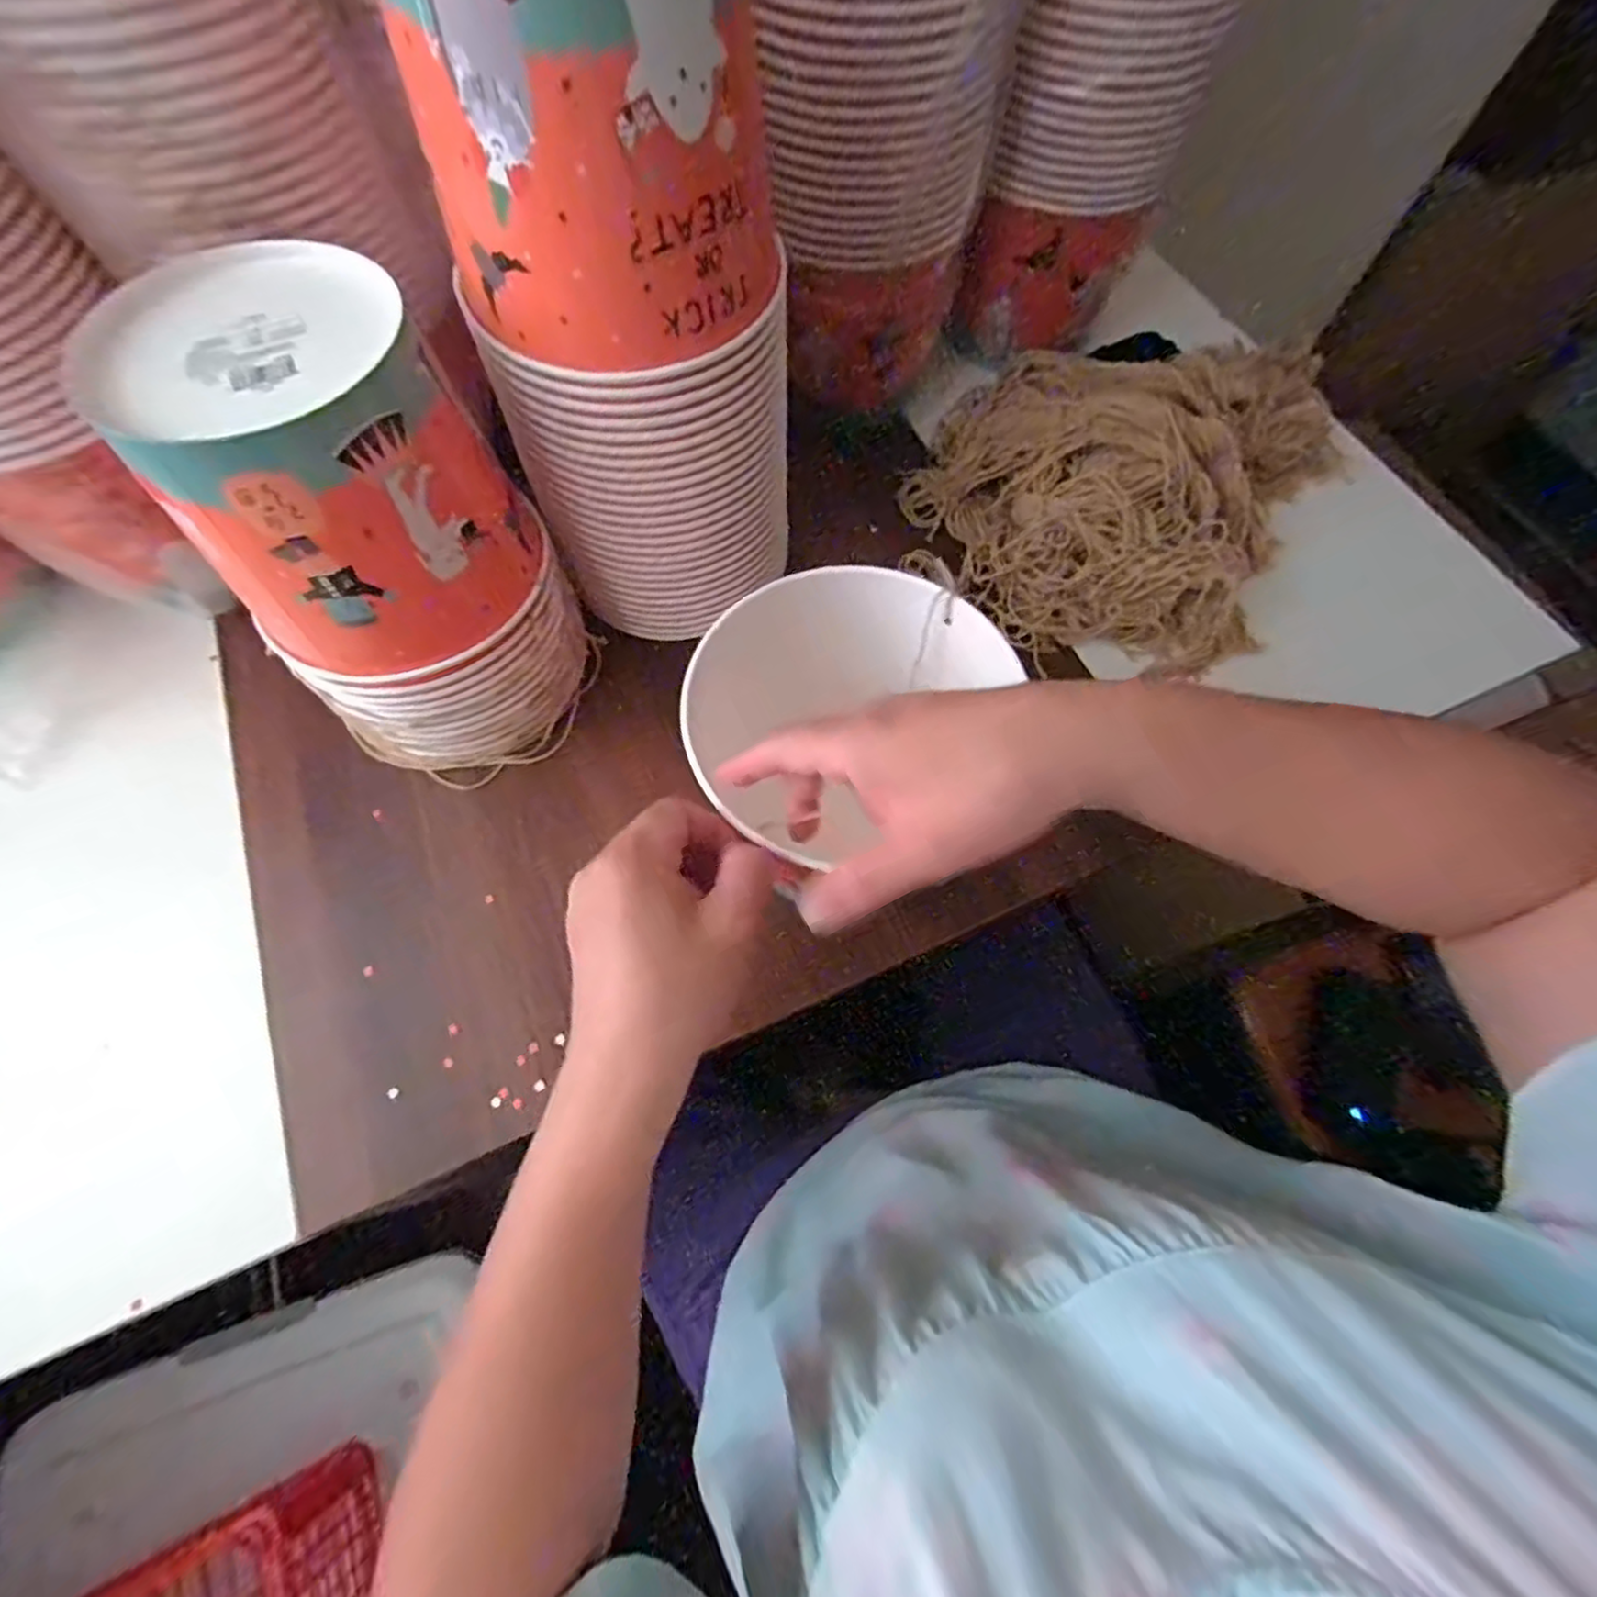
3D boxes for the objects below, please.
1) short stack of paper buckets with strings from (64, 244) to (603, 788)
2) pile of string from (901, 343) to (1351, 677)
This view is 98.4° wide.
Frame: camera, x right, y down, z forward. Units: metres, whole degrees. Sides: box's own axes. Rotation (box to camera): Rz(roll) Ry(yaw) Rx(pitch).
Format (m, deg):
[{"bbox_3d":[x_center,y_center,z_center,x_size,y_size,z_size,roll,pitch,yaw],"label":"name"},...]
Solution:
[{"bbox_3d":[-0.225,-0.136,0.381,0.156,0.230,0.158,-31,71,-13],"label":"short stack of paper buckets with strings"},{"bbox_3d":[0.234,-0.231,0.501,0.286,0.086,0.258,20,68,8],"label":"pile of string"}]

